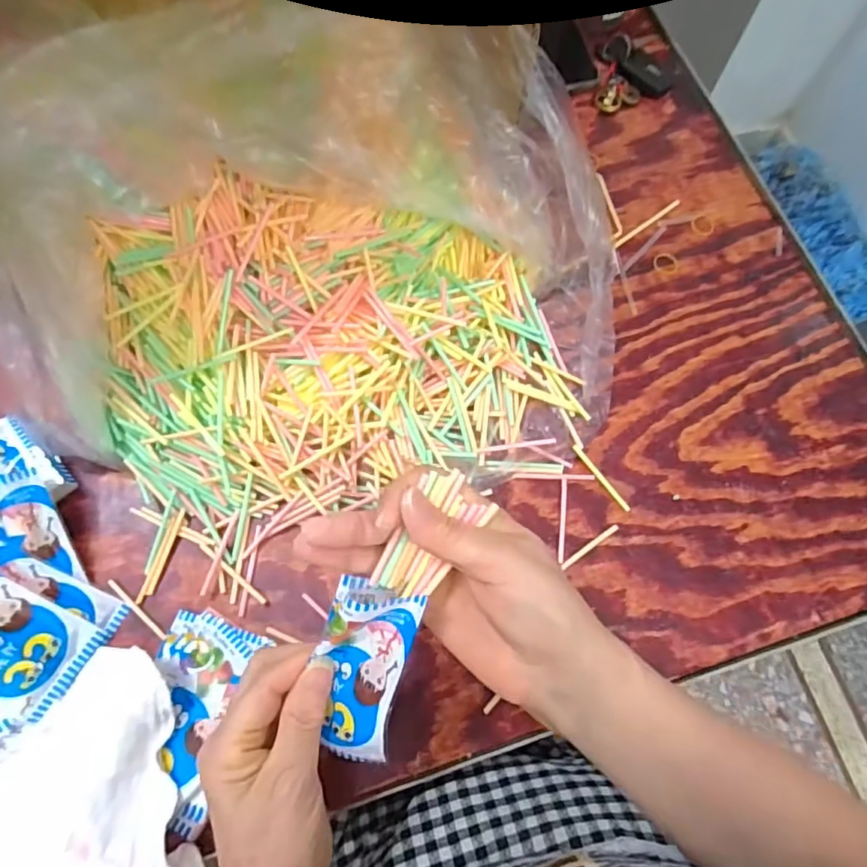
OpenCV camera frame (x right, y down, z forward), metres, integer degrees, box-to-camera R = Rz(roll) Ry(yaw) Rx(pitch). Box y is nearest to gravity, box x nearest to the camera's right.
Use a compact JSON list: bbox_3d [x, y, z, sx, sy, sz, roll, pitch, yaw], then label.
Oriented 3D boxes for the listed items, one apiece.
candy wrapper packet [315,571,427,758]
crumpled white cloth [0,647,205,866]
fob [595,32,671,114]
[{"bbox_3d":[-0.034,0.120,0.284,0.044,0.022,0.087,9,91,2],"label":"candy wrapper packet"},{"bbox_3d":[-0.220,0.226,0.324,0.177,0.048,0.145,-27,73,-11],"label":"crumpled white cloth"},{"bbox_3d":[0.200,-0.355,0.563,0.068,0.019,0.089,11,70,2],"label":"fob"}]

